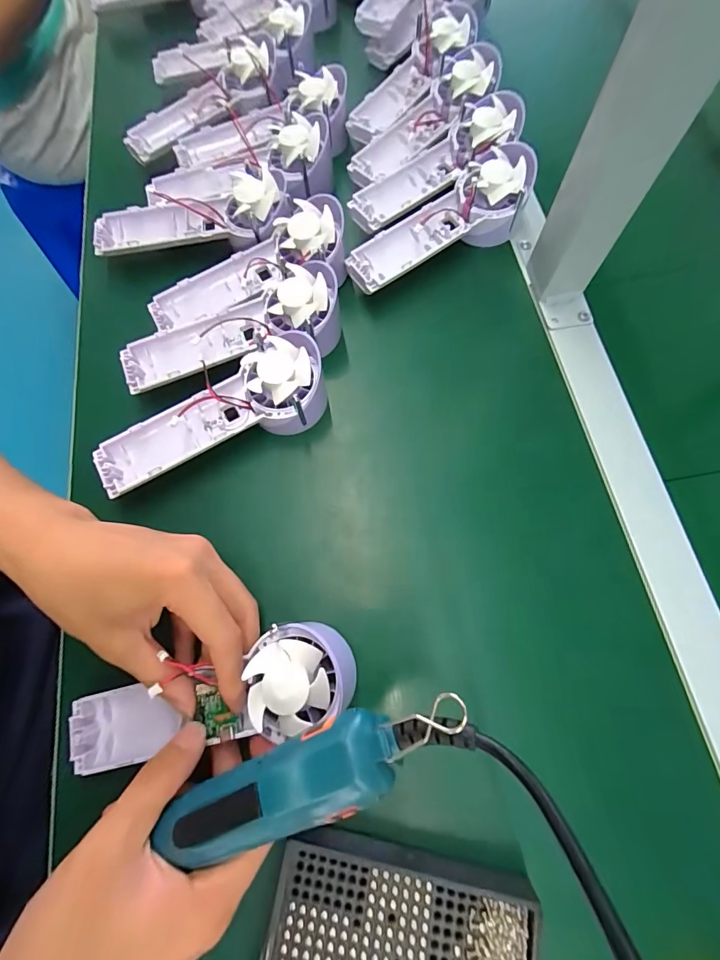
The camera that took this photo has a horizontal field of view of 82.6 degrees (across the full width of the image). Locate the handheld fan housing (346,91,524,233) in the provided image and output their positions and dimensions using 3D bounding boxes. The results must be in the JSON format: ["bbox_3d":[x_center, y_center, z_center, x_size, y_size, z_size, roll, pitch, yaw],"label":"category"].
[{"bbox_3d":[0.072,-0.284,0.361,0.181,0.031,0.063,-41,75,-11],"label":"handheld fan housing"}]

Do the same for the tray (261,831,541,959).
[{"bbox_3d":[0.019,0.247,0.211,0.134,0.018,0.090,10,72,5],"label":"tray"}]

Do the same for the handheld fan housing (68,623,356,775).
[{"bbox_3d":[-0.091,0.130,0.239,0.171,0.044,0.054,-19,71,12],"label":"handheld fan housing"}]

